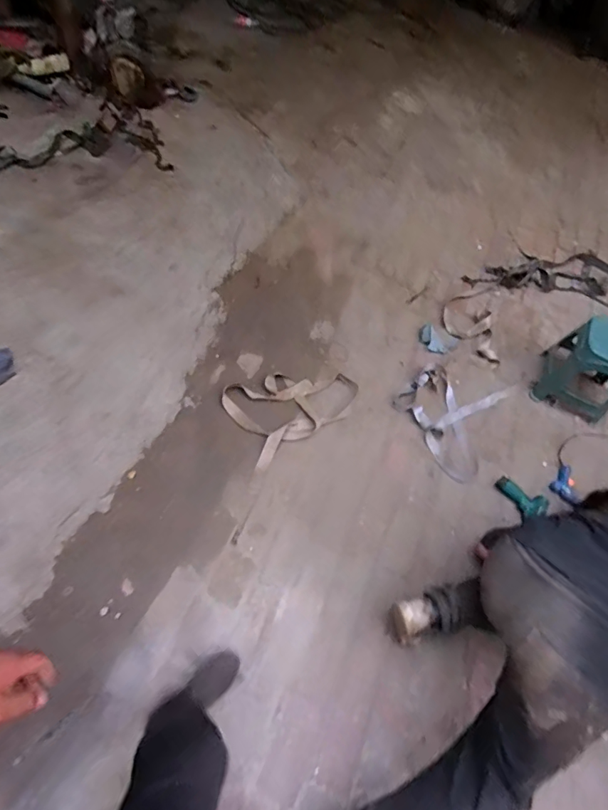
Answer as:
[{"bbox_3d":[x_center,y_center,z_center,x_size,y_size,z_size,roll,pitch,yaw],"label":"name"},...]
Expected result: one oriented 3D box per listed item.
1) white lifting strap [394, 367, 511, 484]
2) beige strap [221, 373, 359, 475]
[{"bbox_3d":[0.599,0.032,1.887,0.399,0.061,0.506,31,58,8],"label":"white lifting strap"},{"bbox_3d":[-0.033,-0.013,1.797,0.525,0.053,0.383,-24,67,-24],"label":"beige strap"}]

